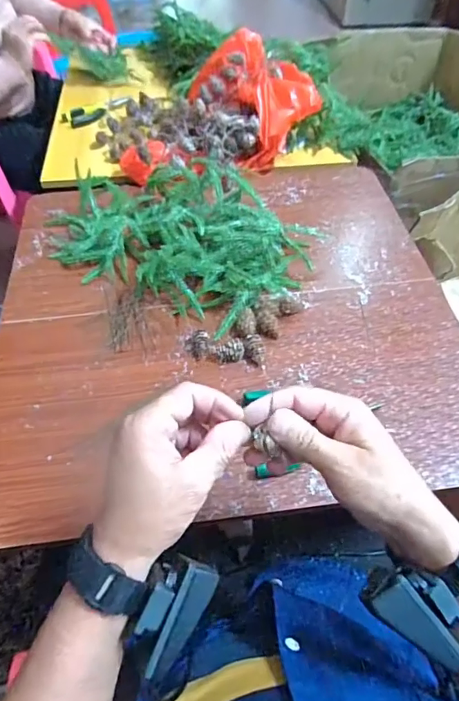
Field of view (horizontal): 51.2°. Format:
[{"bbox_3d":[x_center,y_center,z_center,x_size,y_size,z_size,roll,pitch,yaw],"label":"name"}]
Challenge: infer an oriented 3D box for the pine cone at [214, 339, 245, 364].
[{"bbox_3d":[0.000,-0.001,0.573,0.035,0.026,0.025,0,52,1],"label":"pine cone"}]

